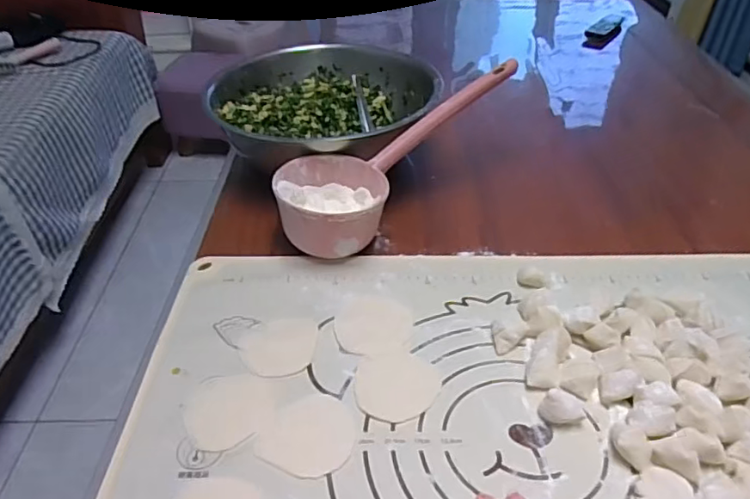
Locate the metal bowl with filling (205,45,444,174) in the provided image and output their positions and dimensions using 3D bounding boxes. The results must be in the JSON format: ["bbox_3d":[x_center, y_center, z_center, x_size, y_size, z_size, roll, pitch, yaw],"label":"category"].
[{"bbox_3d":[-0.064,-0.185,0.759,0.280,0.097,0.276,-1,39,1],"label":"metal bowl with filling"}]

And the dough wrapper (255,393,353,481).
[{"bbox_3d":[-0.053,0.144,0.448,0.074,0.004,0.069,-1,39,1],"label":"dough wrapper"}]

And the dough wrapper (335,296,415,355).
[{"bbox_3d":[-0.001,0.070,0.534,0.070,0.004,0.066,-4,39,-3],"label":"dough wrapper"}]

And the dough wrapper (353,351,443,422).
[{"bbox_3d":[0.020,0.115,0.483,0.072,0.004,0.068,-1,39,1],"label":"dough wrapper"}]

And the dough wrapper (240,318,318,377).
[{"bbox_3d":[-0.087,0.086,0.515,0.066,0.004,0.066,-1,39,1],"label":"dough wrapper"}]

